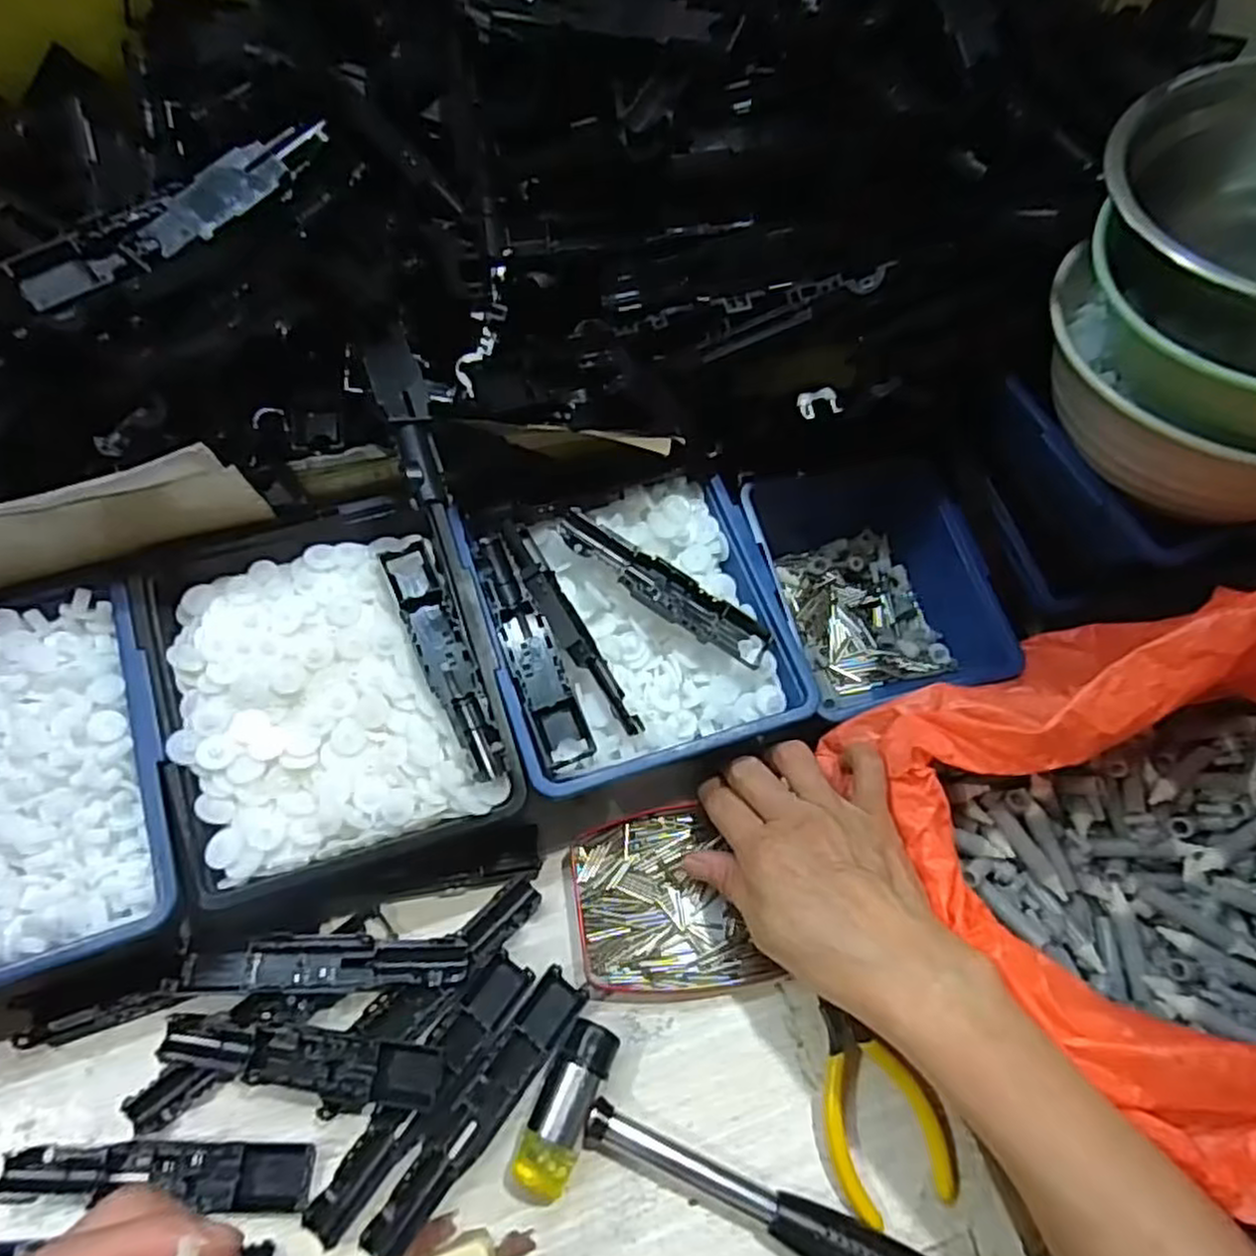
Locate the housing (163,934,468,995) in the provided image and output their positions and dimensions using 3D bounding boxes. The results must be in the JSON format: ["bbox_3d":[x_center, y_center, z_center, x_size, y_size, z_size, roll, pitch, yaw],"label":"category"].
[{"bbox_3d":[-0.134,0.147,0.331,0.122,0.013,0.022,0,61,-4],"label":"housing"}]

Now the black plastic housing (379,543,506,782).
[{"bbox_3d":[-0.083,0.012,0.344,0.022,0.016,0.116,-21,64,-15],"label":"black plastic housing"}]

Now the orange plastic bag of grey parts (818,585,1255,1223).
[{"bbox_3d":[0.239,0.085,0.300,0.192,0.133,0.225,-24,65,-16],"label":"orange plastic bag of grey parts"}]

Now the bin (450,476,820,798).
[{"bbox_3d":[0.003,0.004,0.386,0.141,0.072,0.140,-16,63,-13],"label":"bin"}]

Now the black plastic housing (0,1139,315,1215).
[{"bbox_3d":[-0.187,0.217,0.299,0.119,0.007,0.022,3,60,-2],"label":"black plastic housing"}]

